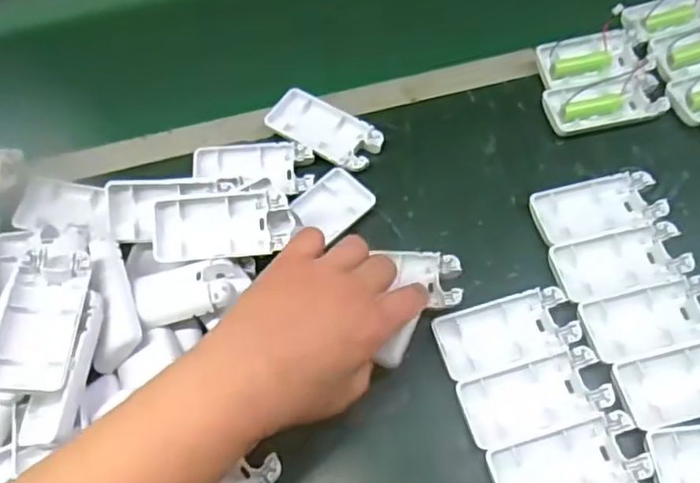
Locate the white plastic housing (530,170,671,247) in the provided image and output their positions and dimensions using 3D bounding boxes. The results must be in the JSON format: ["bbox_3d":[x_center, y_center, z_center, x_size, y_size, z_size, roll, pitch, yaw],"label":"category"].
[{"bbox_3d":[0.186,-0.025,0.468,0.094,0.013,0.048,-13,62,-5],"label":"white plastic housing"}]

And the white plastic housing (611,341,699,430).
[{"bbox_3d":[0.220,0.090,0.400,0.093,0.010,0.045,-13,62,-5],"label":"white plastic housing"}]

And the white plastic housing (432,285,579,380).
[{"bbox_3d":[0.106,0.063,0.424,0.092,0.013,0.045,-15,63,-6],"label":"white plastic housing"}]

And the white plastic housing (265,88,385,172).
[{"bbox_3d":[-0.021,-0.092,0.511,0.096,0.010,0.048,30,67,17],"label":"white plastic housing"}]

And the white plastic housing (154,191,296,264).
[{"bbox_3d":[-0.089,-0.011,0.438,0.095,0.015,0.045,-6,84,-8],"label":"white plastic housing"}]

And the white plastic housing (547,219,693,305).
[{"bbox_3d":[0.193,0.015,0.443,0.094,0.010,0.046,-12,62,-4],"label":"white plastic housing"}]

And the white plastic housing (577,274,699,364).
[{"bbox_3d":[0.206,0.052,0.420,0.093,0.010,0.043,-12,62,-5],"label":"white plastic housing"}]

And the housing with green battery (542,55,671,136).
[{"bbox_3d":[0.212,-0.119,0.513,0.101,0.021,0.050,-13,62,-5],"label":"housing with green battery"}]

